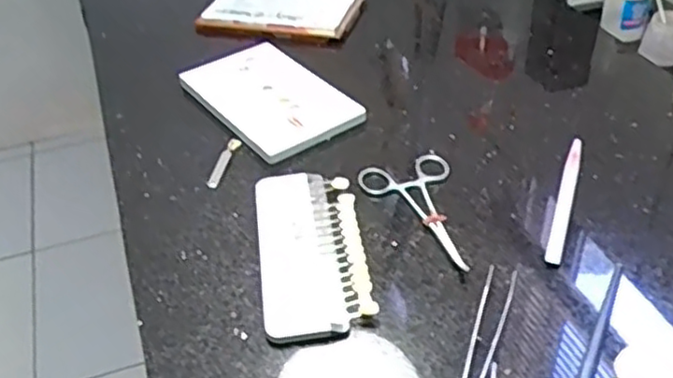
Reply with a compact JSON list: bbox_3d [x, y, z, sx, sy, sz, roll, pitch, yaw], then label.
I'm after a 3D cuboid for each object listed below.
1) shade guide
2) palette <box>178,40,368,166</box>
[{"bbox_3d":[-0.017,0.037,0.471,0.067,0.012,0.149,-7,40,-4],"label":"shade guide"},{"bbox_3d":[-0.062,-0.082,0.609,0.105,0.013,0.162,-26,45,-25],"label":"palette"}]

